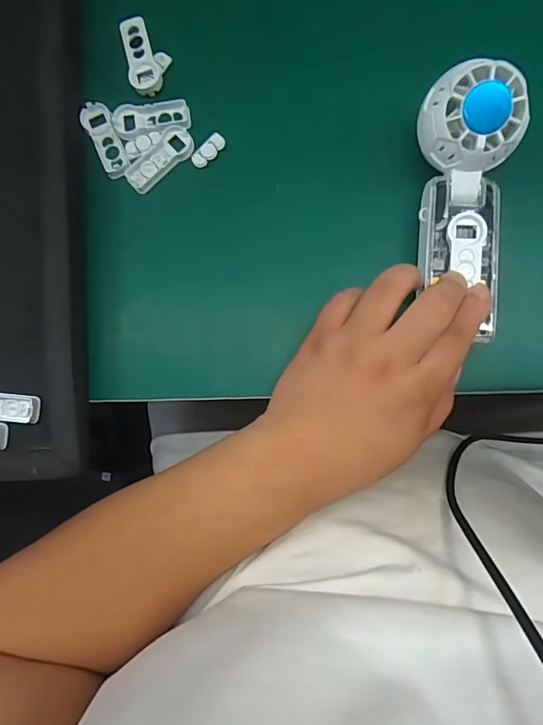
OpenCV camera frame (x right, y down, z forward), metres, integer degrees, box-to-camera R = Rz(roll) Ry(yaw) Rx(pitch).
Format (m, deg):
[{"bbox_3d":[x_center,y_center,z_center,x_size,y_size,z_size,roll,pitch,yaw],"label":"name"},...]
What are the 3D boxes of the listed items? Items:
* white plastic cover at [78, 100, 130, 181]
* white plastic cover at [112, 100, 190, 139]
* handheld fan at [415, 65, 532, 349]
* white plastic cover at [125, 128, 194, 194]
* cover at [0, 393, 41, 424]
[{"bbox_3d":[-0.122,-0.164,0.315,0.020,0.007,0.058,-25,84,0],"label":"white plastic cover"},{"bbox_3d":[-0.089,-0.180,0.315,0.055,0.006,0.023,-4,85,2],"label":"white plastic cover"},{"bbox_3d":[0.125,-0.098,0.273,0.057,0.029,0.158,-2,99,5],"label":"handheld fan"},{"bbox_3d":[-0.082,-0.149,0.312,0.024,0.004,0.056,41,88,5],"label":"white plastic cover"},{"bbox_3d":[-0.188,0.030,0.294,0.056,0.009,0.022,2,85,3],"label":"cover"}]

